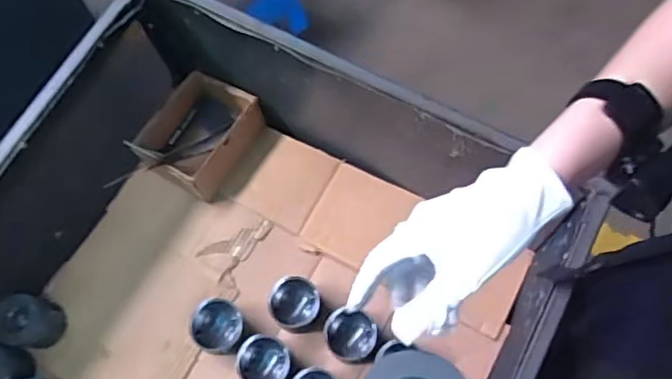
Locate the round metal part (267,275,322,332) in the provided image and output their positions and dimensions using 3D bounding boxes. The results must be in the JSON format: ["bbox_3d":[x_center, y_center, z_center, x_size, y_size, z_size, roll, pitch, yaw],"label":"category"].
[{"bbox_3d":[-0.070,0.197,1.061,0.085,0.070,0.085,-1,69,3],"label":"round metal part"}]

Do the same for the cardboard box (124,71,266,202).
[{"bbox_3d":[-0.257,-0.099,1.183,0.175,0.101,0.206,28,73,13],"label":"cardboard box"}]

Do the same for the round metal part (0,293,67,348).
[{"bbox_3d":[-0.537,0.231,1.079,0.107,0.068,0.090,15,71,8],"label":"round metal part"}]

